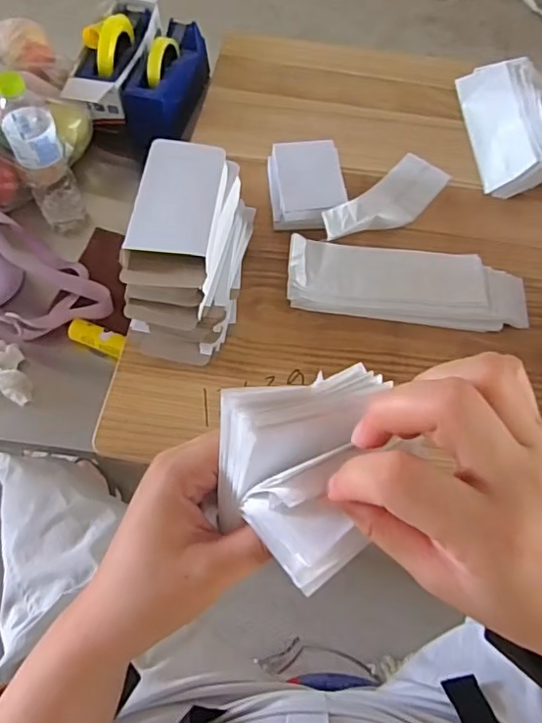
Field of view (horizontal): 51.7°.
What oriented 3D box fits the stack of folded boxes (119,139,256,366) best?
[{"bbox_3d":[-0.093,-0.133,0.661,0.110,0.162,0.235,14,63,6],"label":"stack of folded boxes"}]

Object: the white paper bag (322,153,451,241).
[{"bbox_3d":[0.161,-0.226,0.787,0.080,0.038,0.236,43,56,18],"label":"white paper bag"}]

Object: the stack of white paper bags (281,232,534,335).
[{"bbox_3d":[0.178,-0.100,0.720,0.311,0.035,0.102,7,63,3],"label":"stack of white paper bags"}]

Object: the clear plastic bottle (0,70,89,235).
[{"bbox_3d":[-0.320,-0.281,0.777,0.064,0.248,0.073,-27,66,-14],"label":"clear plastic bottle"}]

